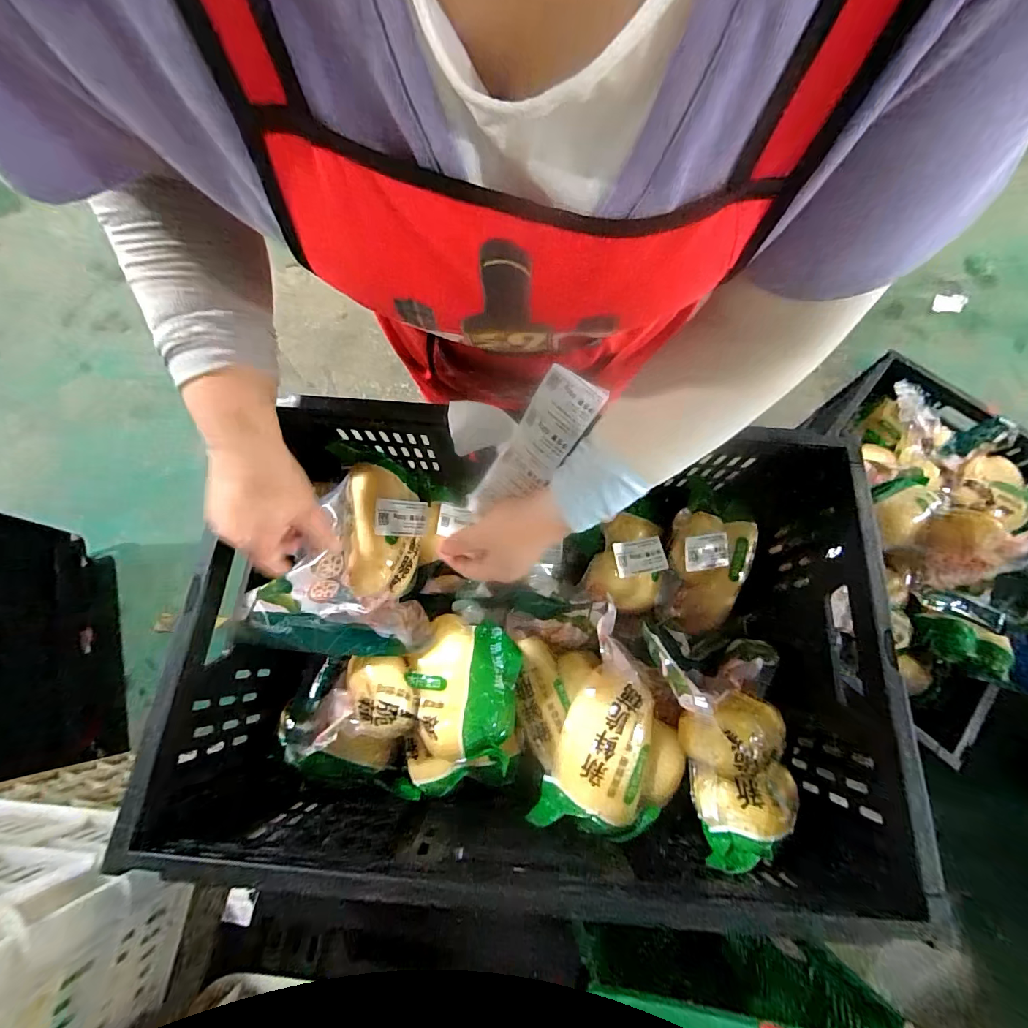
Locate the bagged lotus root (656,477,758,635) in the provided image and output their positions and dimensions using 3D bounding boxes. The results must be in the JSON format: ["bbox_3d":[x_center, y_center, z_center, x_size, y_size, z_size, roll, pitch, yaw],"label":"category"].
[{"bbox_3d":[0.230,0.060,0.518,0.112,0.062,0.167,18,73,5],"label":"bagged lotus root"}]

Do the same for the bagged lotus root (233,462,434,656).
[{"bbox_3d":[-0.165,0.047,0.465,0.160,0.100,0.193,8,72,2],"label":"bagged lotus root"}]

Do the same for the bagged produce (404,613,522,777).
[{"bbox_3d":[-0.049,0.183,0.446,0.105,0.058,0.139,16,44,-7],"label":"bagged produce"}]

